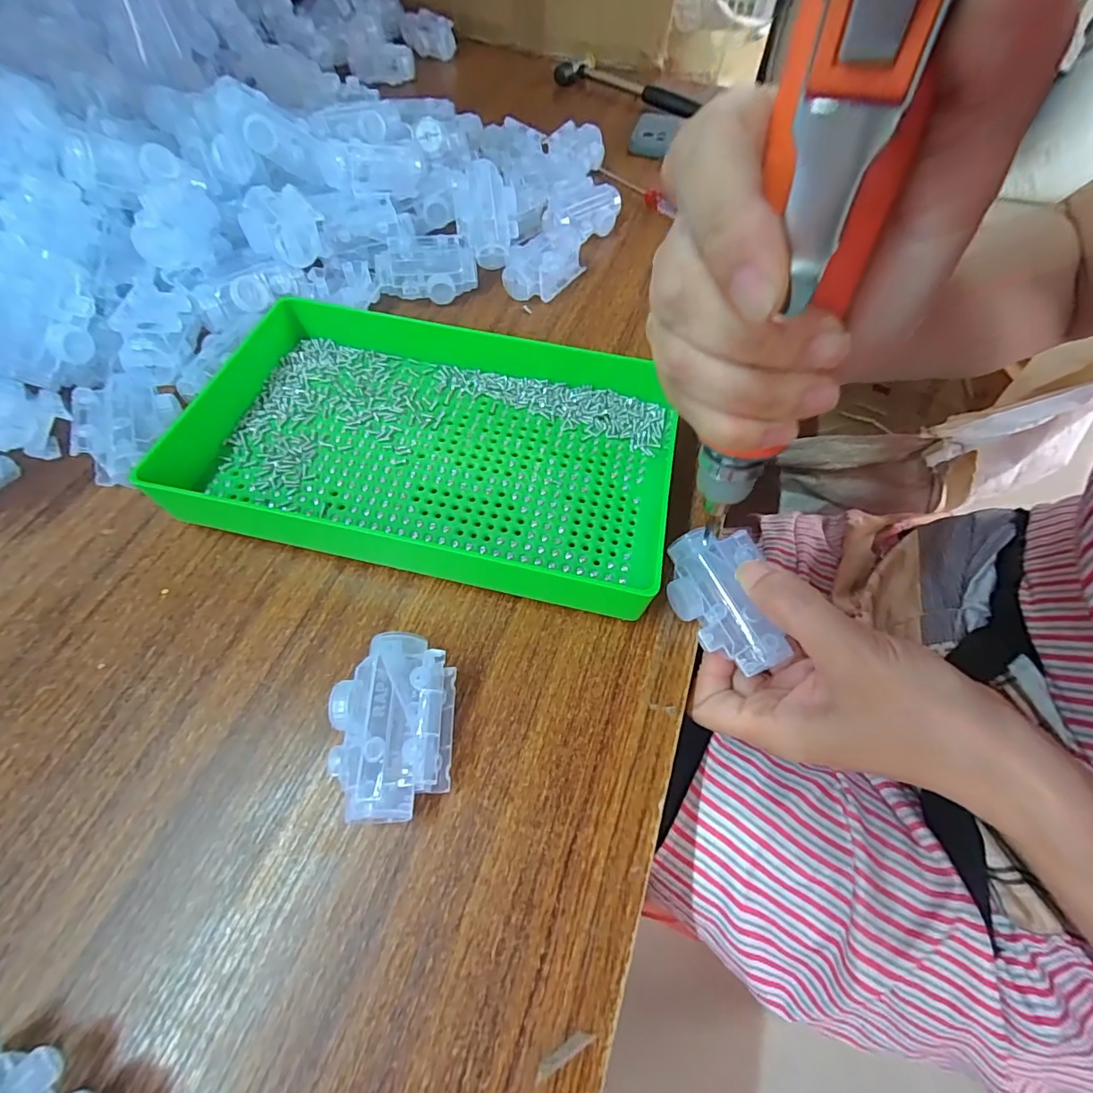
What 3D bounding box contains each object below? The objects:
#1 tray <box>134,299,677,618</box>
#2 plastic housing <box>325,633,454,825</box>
[{"bbox_3d":[-0.060,-0.056,0.269,0.251,0.033,0.146,11,62,2],"label":"tray"},{"bbox_3d":[-0.063,0.070,0.199,0.047,0.031,0.068,0,59,-4],"label":"plastic housing"}]

